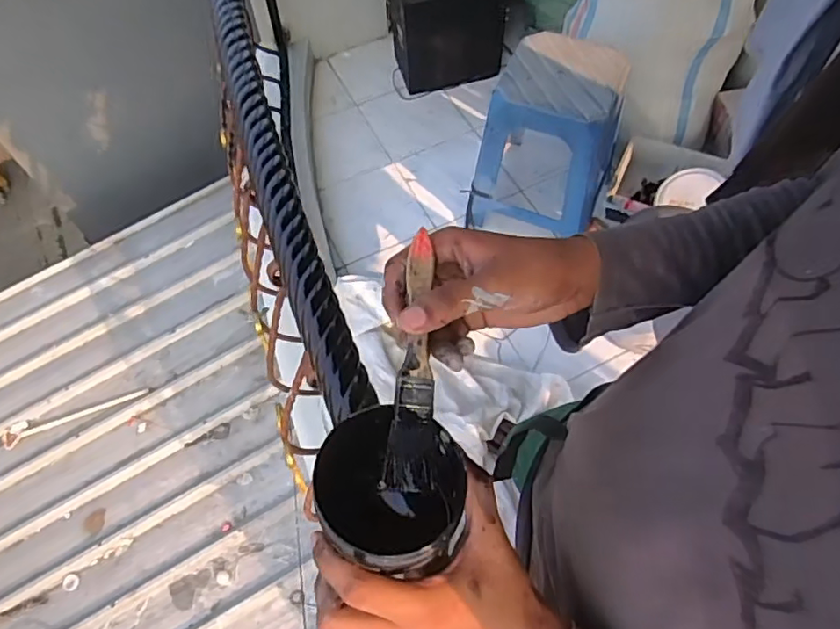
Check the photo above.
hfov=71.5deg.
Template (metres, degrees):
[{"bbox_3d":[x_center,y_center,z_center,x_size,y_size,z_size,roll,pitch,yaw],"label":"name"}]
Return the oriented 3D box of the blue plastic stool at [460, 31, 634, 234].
[{"bbox_3d":[0.345,-0.455,1.598,0.343,0.465,0.279,19,63,11],"label":"blue plastic stool"}]

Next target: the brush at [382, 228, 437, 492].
[{"bbox_3d":[-0.002,0.024,0.345,0.027,0.007,0.153,2,74,2],"label":"brush"}]

